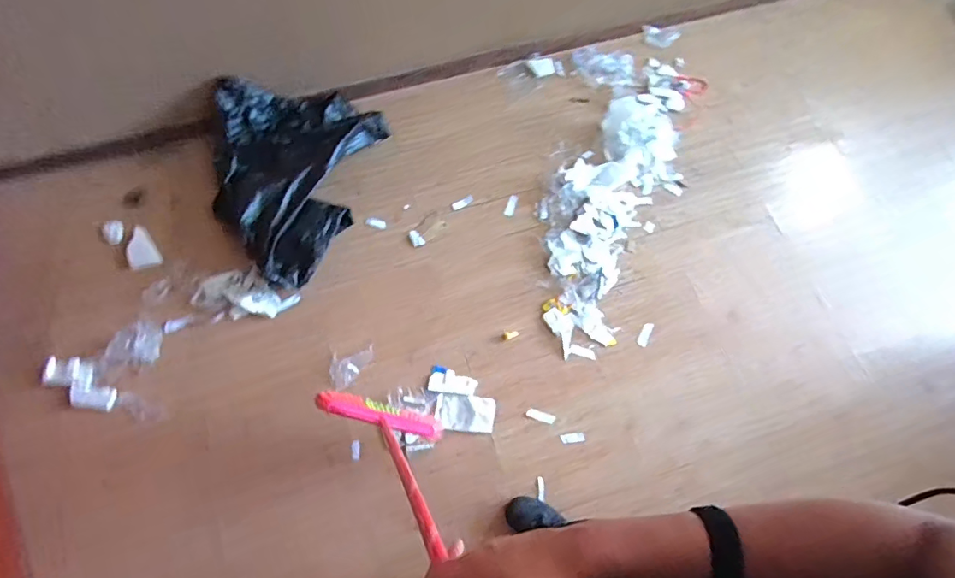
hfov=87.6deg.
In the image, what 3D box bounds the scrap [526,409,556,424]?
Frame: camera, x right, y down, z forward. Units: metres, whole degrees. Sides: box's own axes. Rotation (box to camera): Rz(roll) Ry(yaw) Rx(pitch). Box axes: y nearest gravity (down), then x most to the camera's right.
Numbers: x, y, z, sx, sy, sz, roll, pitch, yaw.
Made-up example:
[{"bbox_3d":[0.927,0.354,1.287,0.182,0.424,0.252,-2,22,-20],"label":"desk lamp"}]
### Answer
[{"bbox_3d":[0.196,0.394,1.538,0.088,0.009,0.028,17,73,4],"label":"scrap"}]

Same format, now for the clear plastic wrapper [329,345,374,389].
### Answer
[{"bbox_3d":[-0.386,0.245,1.539,0.136,0.027,0.115,-10,73,-4],"label":"clear plastic wrapper"}]

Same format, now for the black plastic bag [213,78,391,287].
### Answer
[{"bbox_3d":[-0.652,-0.388,1.617,0.515,0.173,0.689,15,69,3],"label":"black plastic bag"}]

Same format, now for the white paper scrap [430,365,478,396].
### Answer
[{"bbox_3d":[-0.070,0.272,1.468,0.139,0.011,0.075,8,72,1],"label":"white paper scrap"}]

